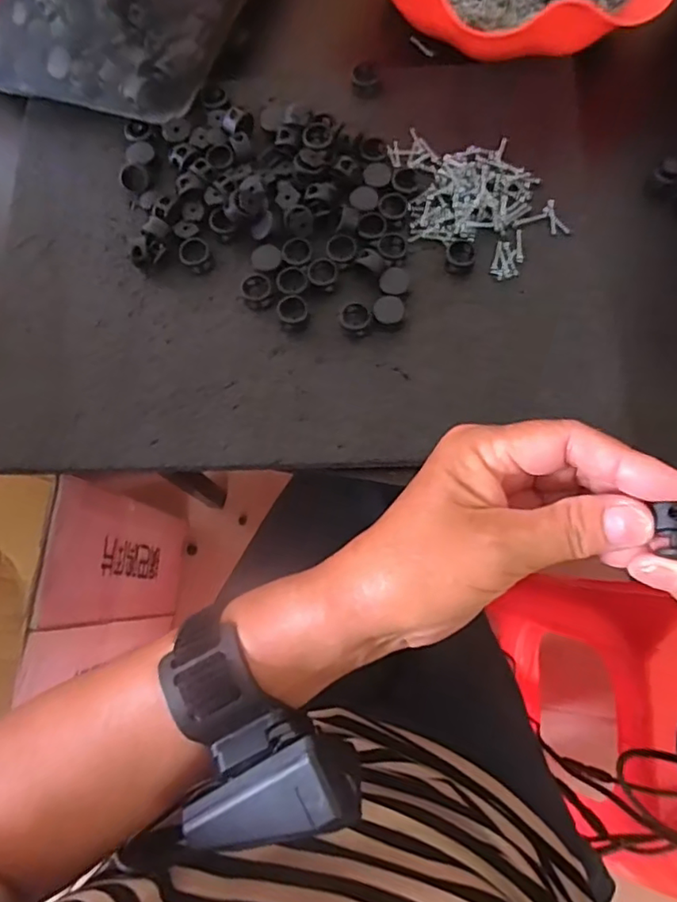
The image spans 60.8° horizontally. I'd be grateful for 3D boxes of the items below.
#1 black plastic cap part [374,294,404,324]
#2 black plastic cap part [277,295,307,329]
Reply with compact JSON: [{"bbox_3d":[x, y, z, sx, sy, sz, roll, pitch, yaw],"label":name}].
[{"bbox_3d":[0.027,-0.075,0.312,0.016,0.011,0.015,14,77,6],"label":"black plastic cap part"},{"bbox_3d":[-0.025,-0.076,0.314,0.016,0.010,0.016,-1,76,2],"label":"black plastic cap part"}]

